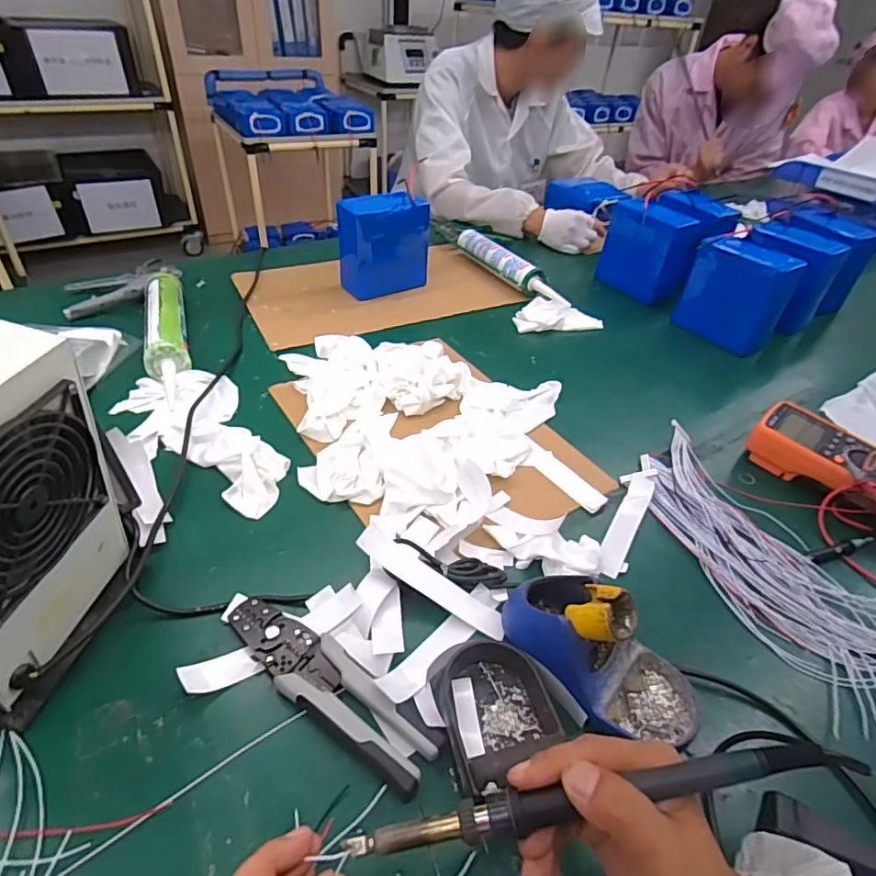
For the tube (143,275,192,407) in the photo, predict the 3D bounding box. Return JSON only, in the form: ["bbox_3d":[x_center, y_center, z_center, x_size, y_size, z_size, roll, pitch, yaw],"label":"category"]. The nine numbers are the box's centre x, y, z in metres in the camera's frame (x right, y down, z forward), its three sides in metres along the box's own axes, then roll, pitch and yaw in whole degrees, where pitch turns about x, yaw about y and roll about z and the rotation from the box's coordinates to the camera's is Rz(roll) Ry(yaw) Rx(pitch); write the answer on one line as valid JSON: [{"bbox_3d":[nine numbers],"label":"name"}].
[{"bbox_3d":[-0.379,-0.150,0.747,0.055,0.054,0.323,-11,43,-18],"label":"tube"}]

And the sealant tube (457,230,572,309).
[{"bbox_3d":[0.130,-0.317,0.981,0.045,0.042,0.289,-22,47,-28],"label":"sealant tube"}]

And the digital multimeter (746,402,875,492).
[{"bbox_3d":[0.468,0.034,0.620,0.097,0.054,0.188,-29,51,-33],"label":"digital multimeter"}]

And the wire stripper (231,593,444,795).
[{"bbox_3d":[-0.086,0.182,0.404,0.197,0.017,0.048,30,46,27],"label":"wire stripper"}]

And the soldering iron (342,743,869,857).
[{"bbox_3d":[0.079,0.181,0.267,0.249,0.019,0.019,-11,41,-1],"label":"soldering iron"}]

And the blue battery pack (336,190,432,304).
[{"bbox_3d":[-0.093,-0.330,0.903,0.132,0.141,0.088,-26,49,-31],"label":"blue battery pack"}]

